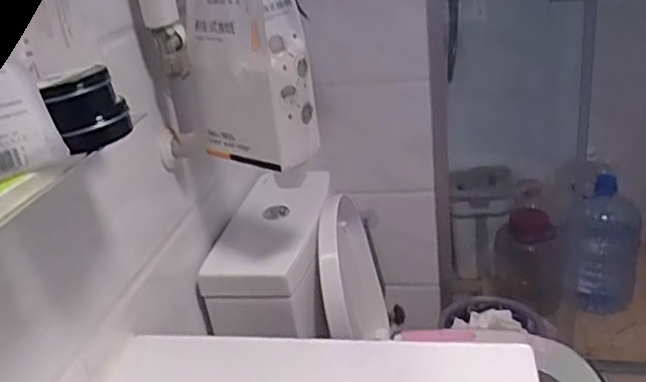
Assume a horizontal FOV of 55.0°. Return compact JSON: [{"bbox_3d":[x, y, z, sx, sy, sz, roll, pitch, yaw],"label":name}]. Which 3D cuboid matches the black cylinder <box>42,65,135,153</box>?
[{"bbox_3d":[-0.209,-0.073,0.554,0.067,0.066,0.051,-16,27,-16],"label":"black cylinder"}]

